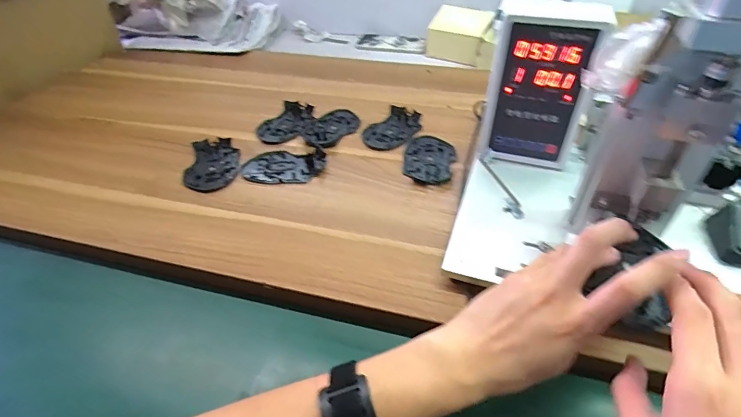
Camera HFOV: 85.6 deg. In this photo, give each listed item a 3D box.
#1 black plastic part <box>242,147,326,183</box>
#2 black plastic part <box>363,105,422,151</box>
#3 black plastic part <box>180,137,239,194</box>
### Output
[{"bbox_3d":[-0.122,-0.062,0.568,0.113,0.004,0.077,3,43,6],"label":"black plastic part"},{"bbox_3d":[0.035,-0.126,0.630,0.069,0.010,0.115,29,51,27],"label":"black plastic part"},{"bbox_3d":[-0.226,-0.065,0.575,0.069,0.014,0.113,-7,43,-5],"label":"black plastic part"}]

